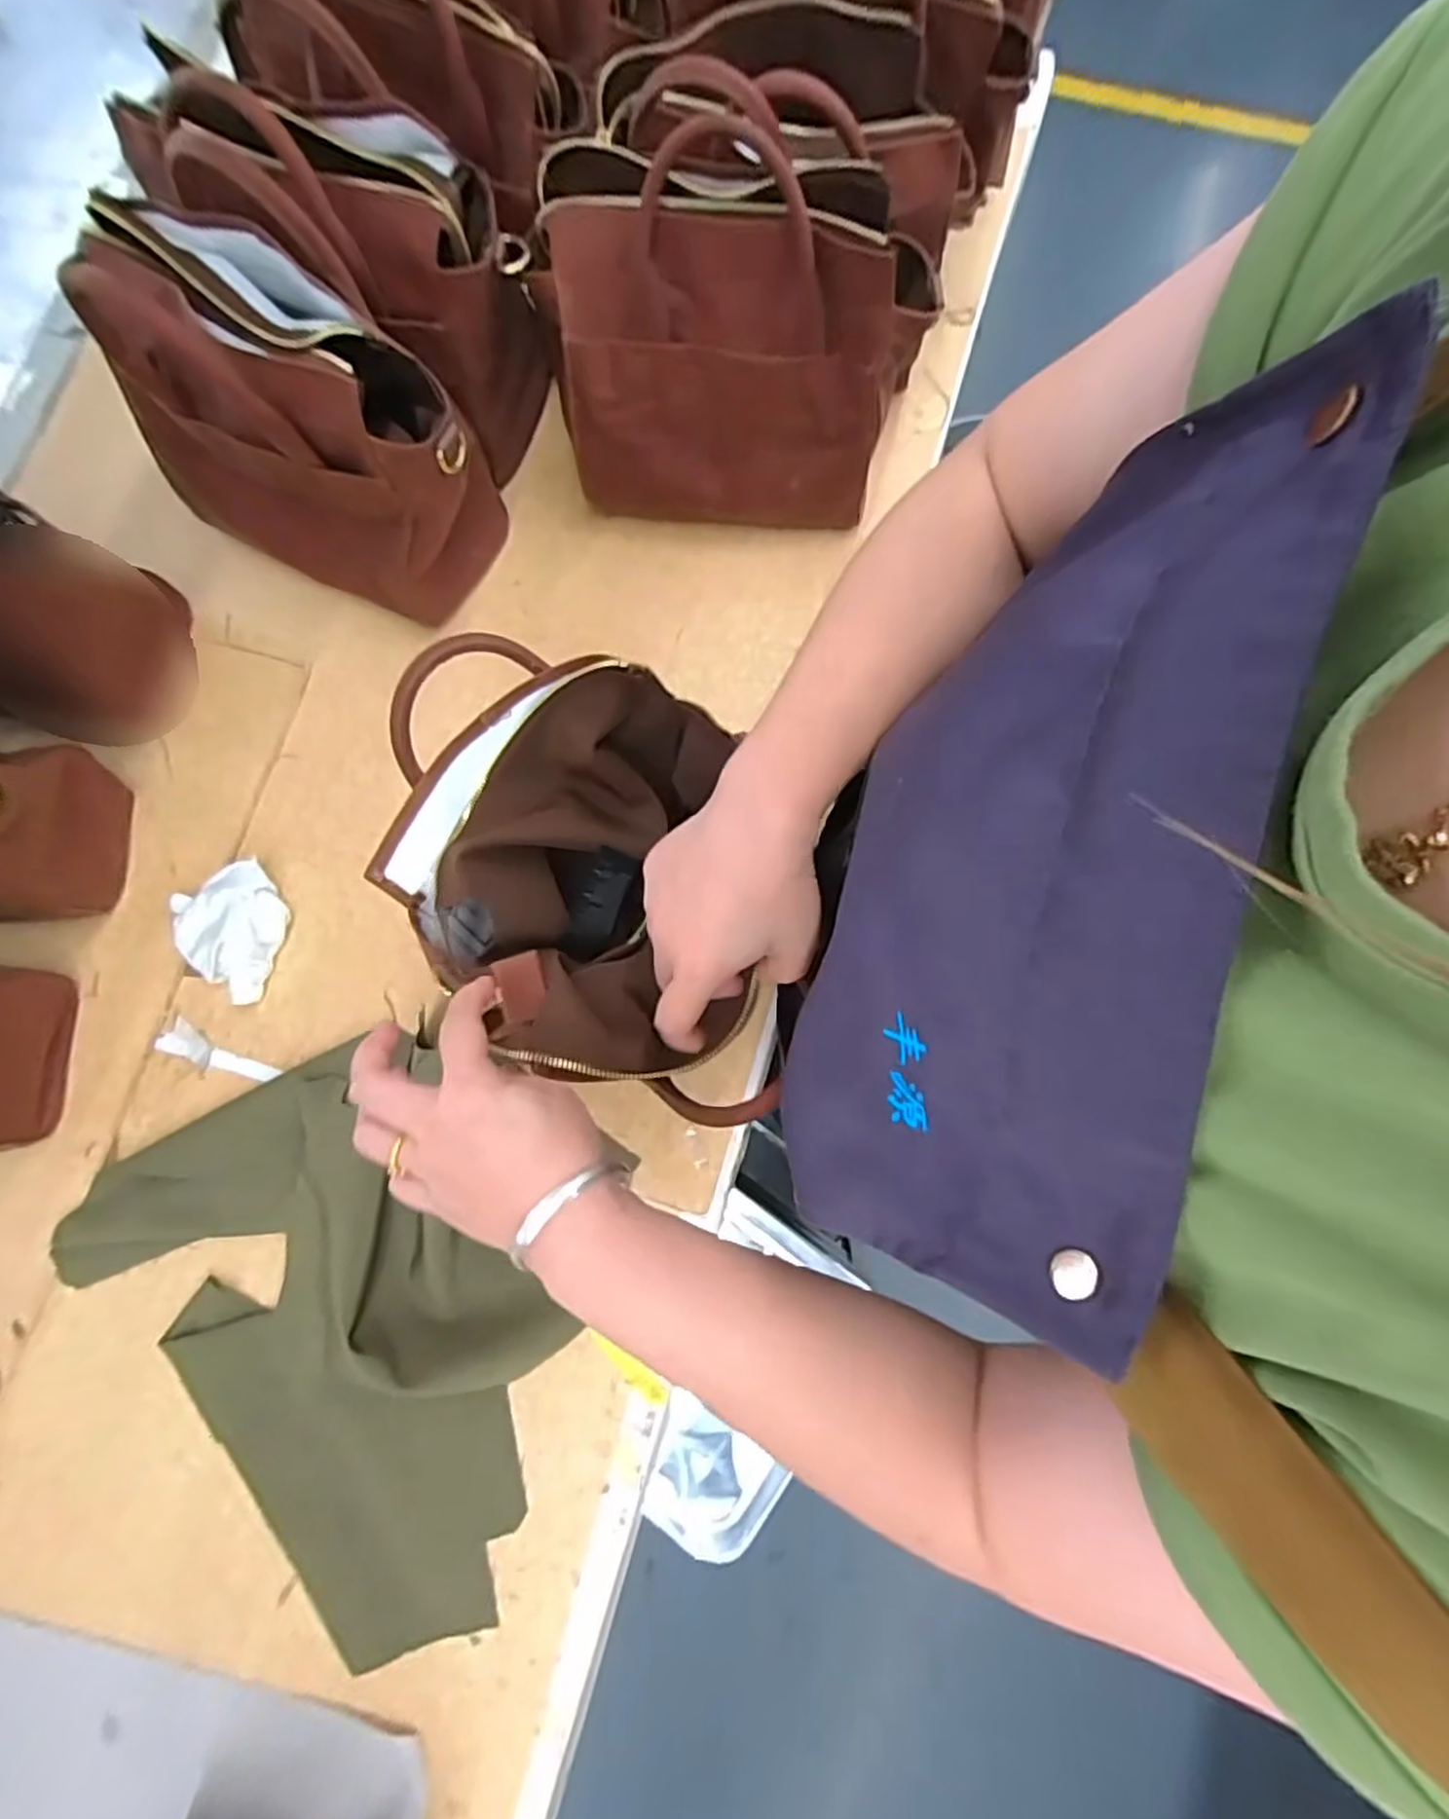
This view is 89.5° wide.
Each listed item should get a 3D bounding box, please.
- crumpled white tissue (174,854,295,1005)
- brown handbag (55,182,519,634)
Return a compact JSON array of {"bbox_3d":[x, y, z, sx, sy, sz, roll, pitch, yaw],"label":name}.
[{"bbox_3d":[-0.376,0.019,0.556,0.080,0.031,0.096,-32,81,-6],"label":"crumpled white tissue"},{"bbox_3d":[-0.298,-0.342,0.533,0.255,0.200,0.125,25,80,4],"label":"brown handbag"}]

